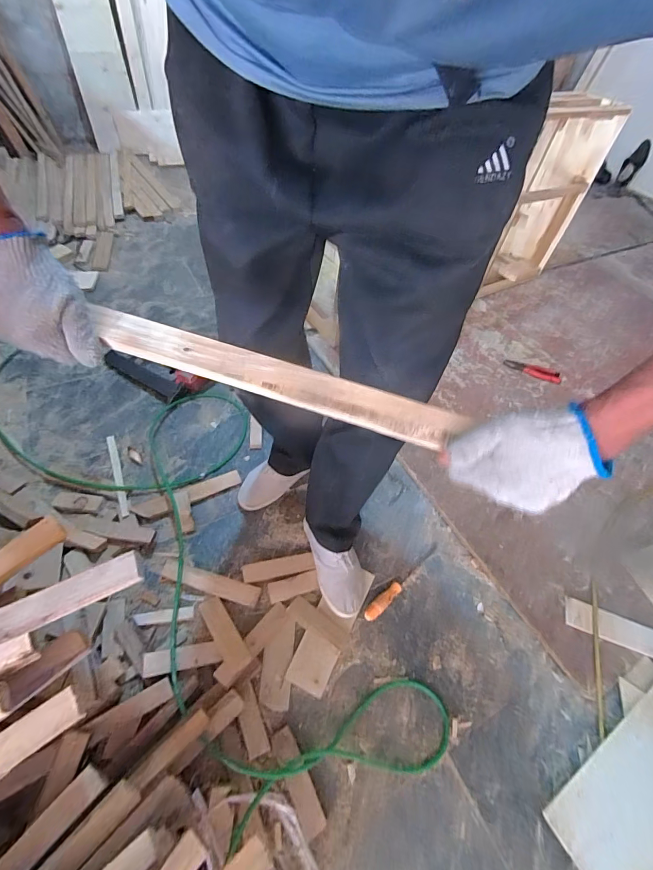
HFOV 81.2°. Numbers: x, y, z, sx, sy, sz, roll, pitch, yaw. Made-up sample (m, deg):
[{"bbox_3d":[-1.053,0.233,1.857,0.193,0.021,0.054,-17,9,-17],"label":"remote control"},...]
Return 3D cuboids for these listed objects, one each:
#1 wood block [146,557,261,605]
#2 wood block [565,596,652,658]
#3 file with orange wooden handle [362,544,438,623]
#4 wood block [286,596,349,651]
[{"bbox_3d":[-0.260,0.305,0.802,0.241,0.019,0.041,16,52,5],"label":"wood block"},{"bbox_3d":[0.651,0.427,0.812,0.271,0.009,0.067,22,53,9],"label":"wood block"},{"bbox_3d":[0.177,0.327,0.857,0.249,0.023,0.027,-31,62,-27],"label":"file with orange wooden handle"},{"bbox_3d":[-0.016,0.382,0.776,0.133,0.014,0.041,29,54,15],"label":"wood block"}]

